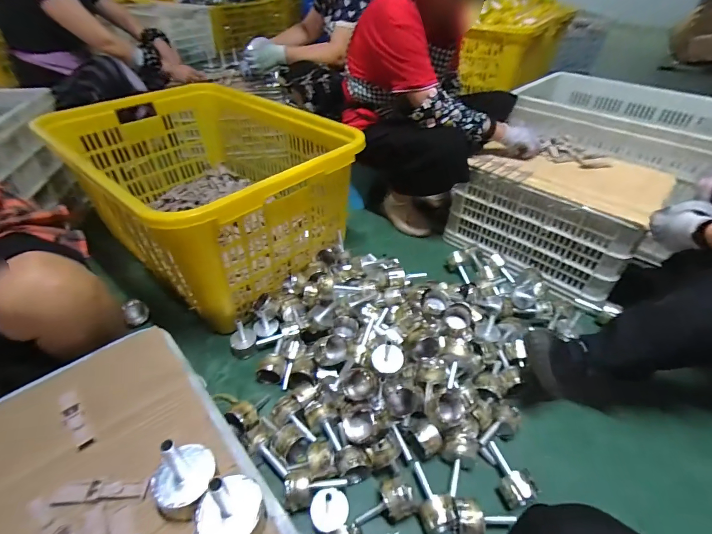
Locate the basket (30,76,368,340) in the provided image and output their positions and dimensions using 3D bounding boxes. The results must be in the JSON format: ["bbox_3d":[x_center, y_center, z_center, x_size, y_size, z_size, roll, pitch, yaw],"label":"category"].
[{"bbox_3d":[-0.428,-0.267,1.103,0.799,0.375,0.638,32,51,31],"label":"basket"}]

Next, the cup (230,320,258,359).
[{"bbox_3d":[-0.279,0.173,0.870,0.061,0.100,0.062,0,42,0],"label":"cup"}]

